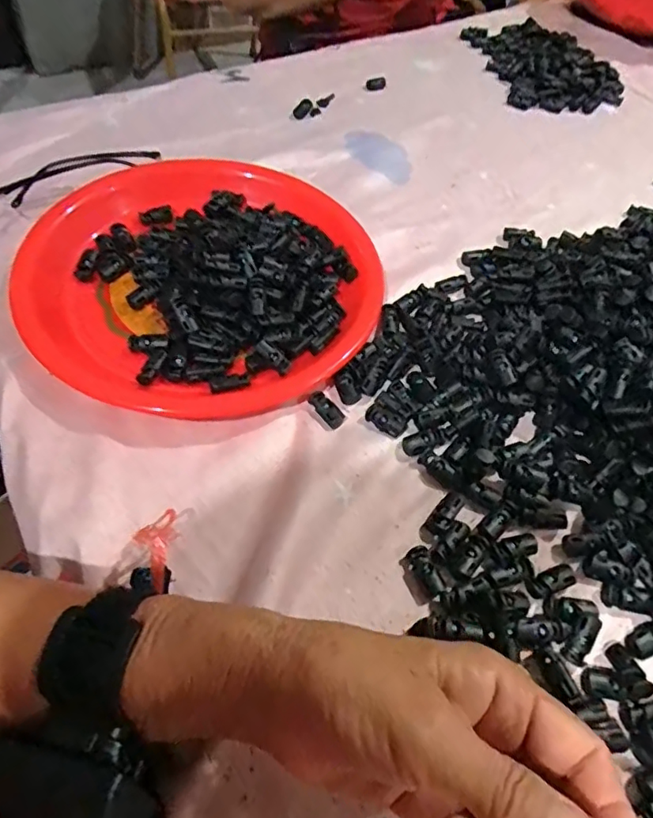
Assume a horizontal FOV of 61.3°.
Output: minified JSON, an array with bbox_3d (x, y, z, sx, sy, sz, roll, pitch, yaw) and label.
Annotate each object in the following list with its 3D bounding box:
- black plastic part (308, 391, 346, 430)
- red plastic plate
[{"bbox_3d":[0.001,-0.001,0.371,0.015,0.008,0.029,-29,62,-22],"label":"black plastic part"},{"bbox_3d":[-0.090,-0.111,0.426,0.258,0.032,0.257,2,55,-3],"label":"red plastic plate"}]

